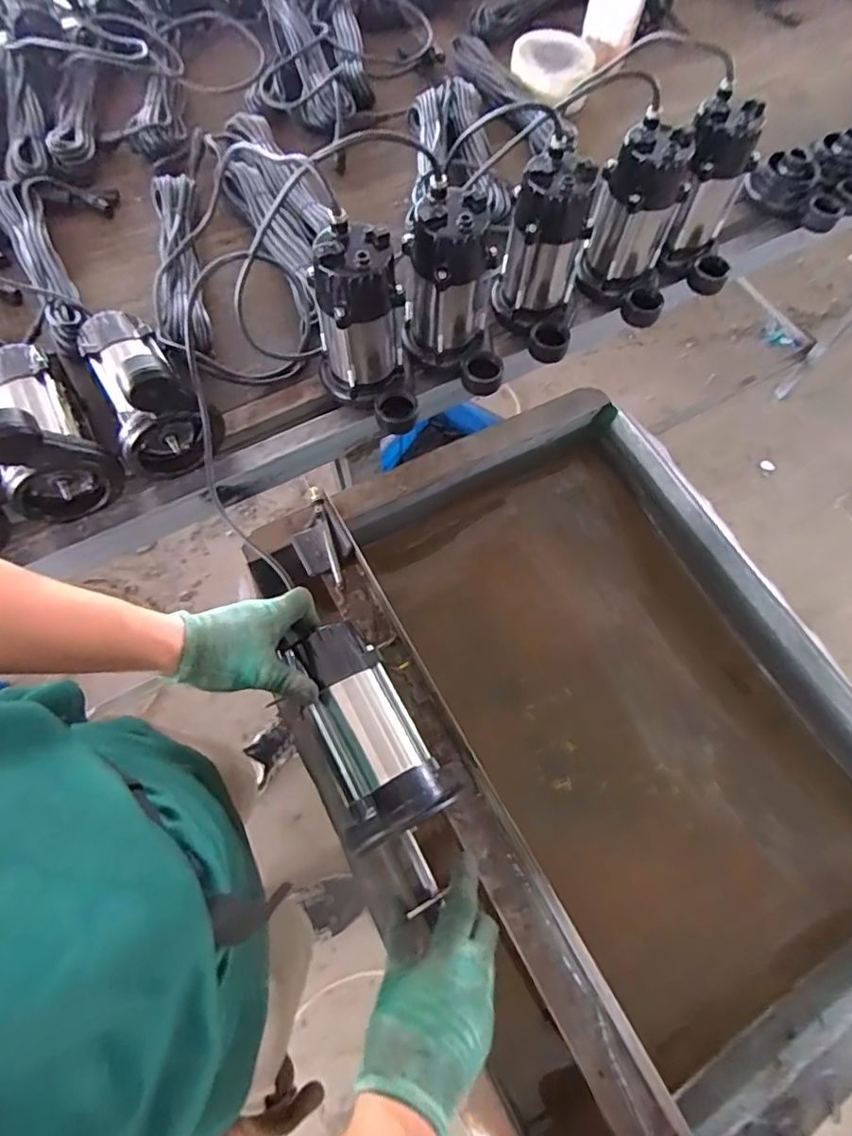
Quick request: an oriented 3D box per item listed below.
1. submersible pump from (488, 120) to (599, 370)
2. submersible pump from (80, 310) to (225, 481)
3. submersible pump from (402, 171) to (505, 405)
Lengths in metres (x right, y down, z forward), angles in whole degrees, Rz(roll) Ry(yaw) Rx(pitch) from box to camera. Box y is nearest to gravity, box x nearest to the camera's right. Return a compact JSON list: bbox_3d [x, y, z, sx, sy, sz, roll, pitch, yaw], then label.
[{"bbox_3d":[0.159,-0.406,0.746,0.112,0.197,0.144,6,66,0],"label":"submersible pump"},{"bbox_3d":[-0.347,-0.227,0.679,0.114,0.167,0.204,-31,71,-15],"label":"submersible pump"},{"bbox_3d":[0.039,-0.340,0.706,0.124,0.183,0.125,-4,67,-5],"label":"submersible pump"}]

